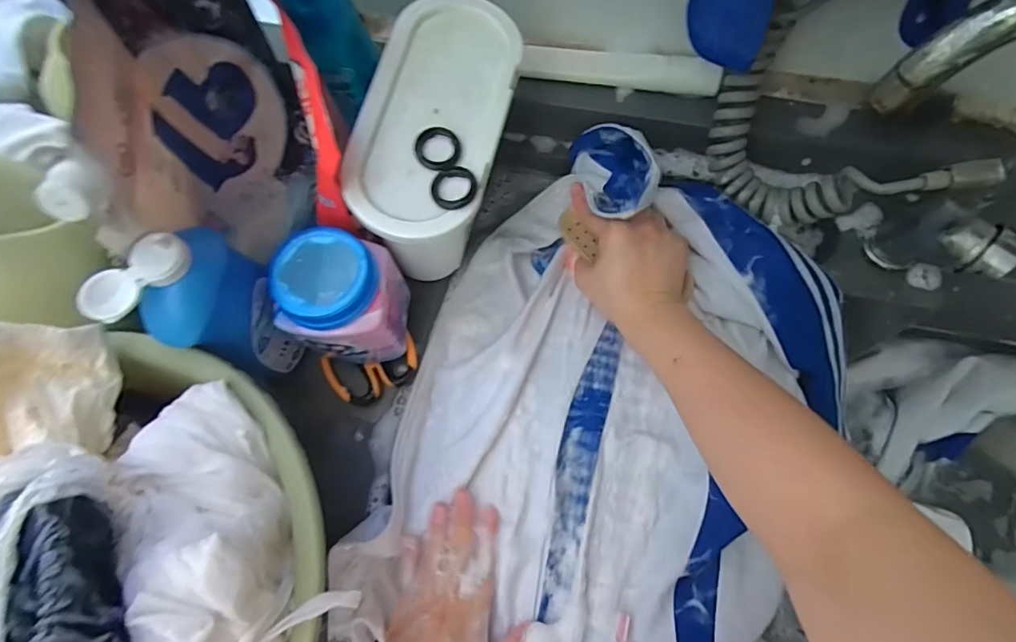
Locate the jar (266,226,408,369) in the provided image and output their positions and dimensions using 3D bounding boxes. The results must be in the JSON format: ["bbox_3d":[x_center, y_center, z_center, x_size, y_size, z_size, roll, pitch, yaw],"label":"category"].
[{"bbox_3d":[-0.133,-0.013,0.420,0.077,0.135,0.082,0,73,2],"label":"jar"}]

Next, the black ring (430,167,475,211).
[{"bbox_3d":[-0.039,-0.097,0.354,0.031,0.004,0.033,0,73,2],"label":"black ring"}]

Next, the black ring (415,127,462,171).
[{"bbox_3d":[-0.052,-0.128,0.364,0.033,0.006,0.033,0,73,2],"label":"black ring"}]

